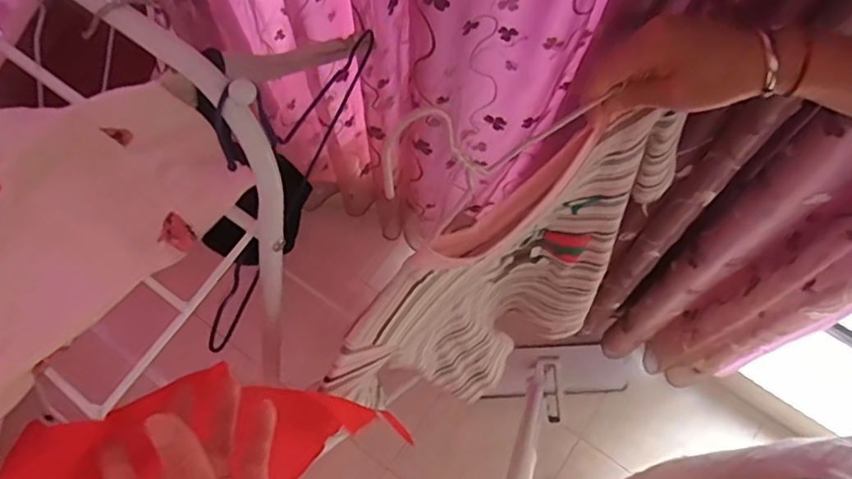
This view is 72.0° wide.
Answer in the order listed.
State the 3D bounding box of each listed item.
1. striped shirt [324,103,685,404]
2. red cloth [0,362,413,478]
[{"bbox_3d":[0.067,0.088,0.639,0.312,0.467,0.097,-36,72,-15],"label":"striped shirt"},{"bbox_3d":[-0.139,0.149,0.420,0.280,0.089,0.089,3,60,-43],"label":"red cloth"}]

